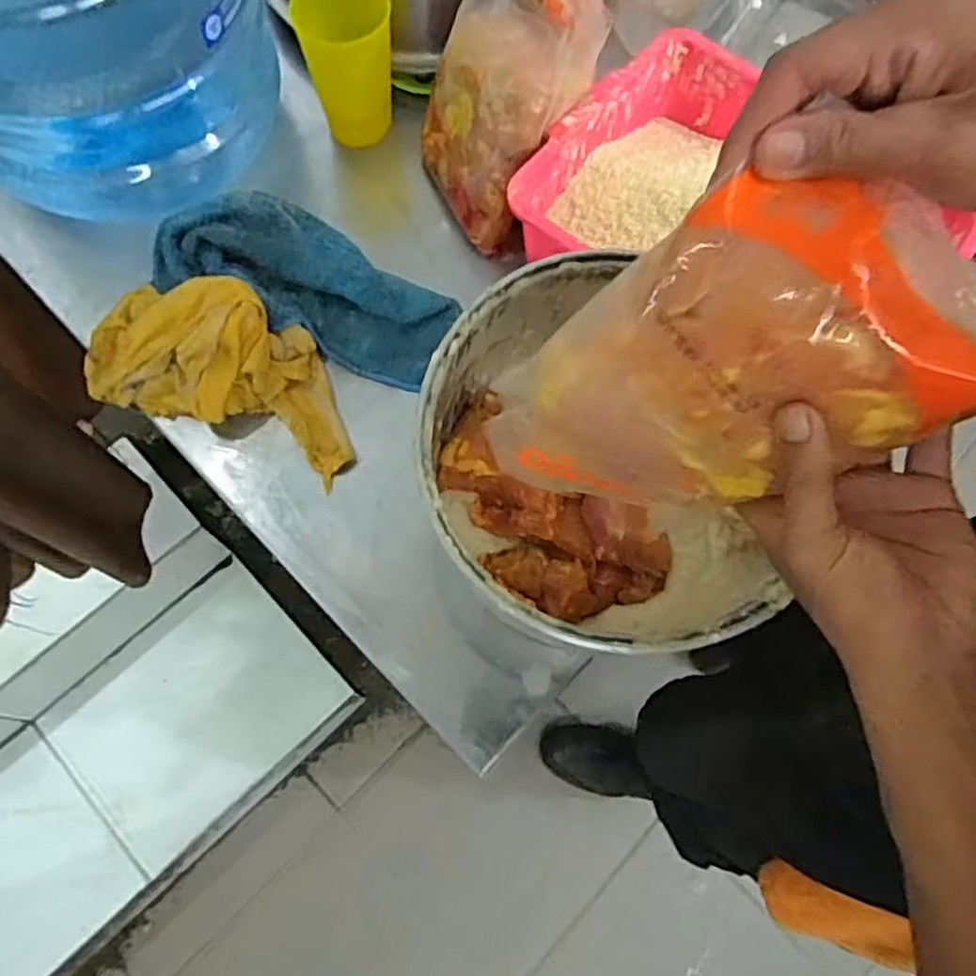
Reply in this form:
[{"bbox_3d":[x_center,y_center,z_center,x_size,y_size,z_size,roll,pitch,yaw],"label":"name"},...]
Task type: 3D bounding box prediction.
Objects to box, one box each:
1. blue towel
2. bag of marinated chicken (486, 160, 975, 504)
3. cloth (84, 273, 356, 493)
[{"bbox_3d":[-0.146,-0.170,0.595,0.245,0.050,0.110,19,71,5],"label":"blue towel"},{"bbox_3d":[0.107,-0.051,0.313,0.192,0.138,0.071,6,70,0],"label":"bag of marinated chicken"},{"bbox_3d":[-0.197,-0.089,0.555,0.213,0.058,0.112,24,71,6],"label":"cloth"}]

